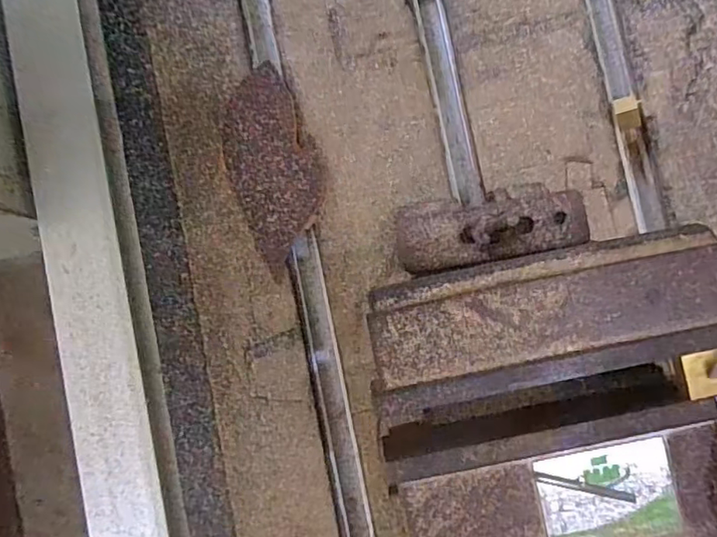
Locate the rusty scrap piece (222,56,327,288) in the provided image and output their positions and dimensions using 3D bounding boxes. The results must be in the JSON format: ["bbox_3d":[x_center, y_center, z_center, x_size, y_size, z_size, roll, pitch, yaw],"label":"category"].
[{"bbox_3d":[-0.047,-0.057,0.322,0.049,0.007,0.109,-22,86,0],"label":"rusty scrap piece"}]

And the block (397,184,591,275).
[{"bbox_3d":[0.070,-0.022,0.310,0.097,0.027,0.038,-9,86,0],"label":"block"}]

